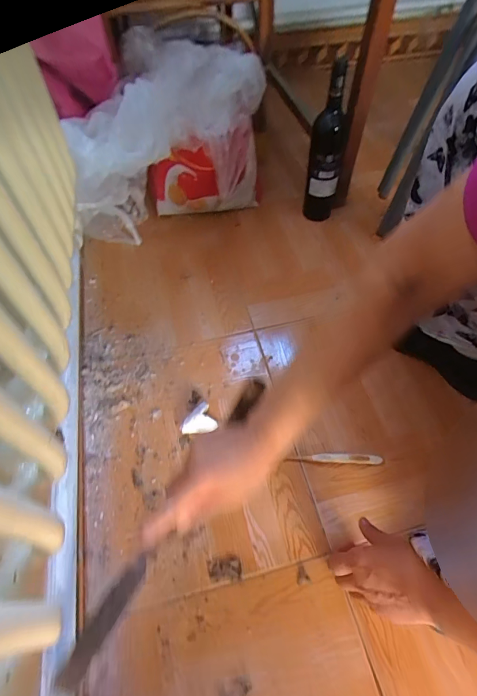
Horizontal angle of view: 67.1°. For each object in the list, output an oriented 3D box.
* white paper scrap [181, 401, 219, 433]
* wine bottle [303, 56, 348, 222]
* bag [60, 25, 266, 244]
[{"bbox_3d":[-0.071,0.118,0.599,0.057,0.032,0.048,-25,59,-15],"label":"white paper scrap"},{"bbox_3d":[0.195,-0.423,0.809,0.075,0.339,0.070,11,57,8],"label":"wine bottle"},{"bbox_3d":[-0.158,-0.397,0.781,0.412,0.355,0.219,-26,59,-15],"label":"bag"}]

